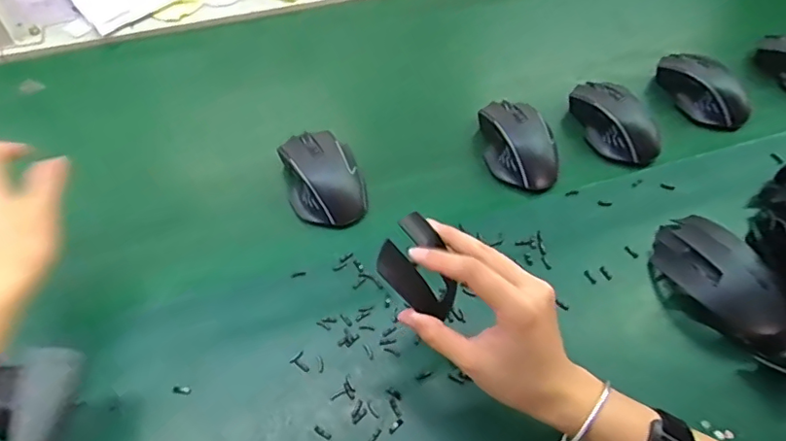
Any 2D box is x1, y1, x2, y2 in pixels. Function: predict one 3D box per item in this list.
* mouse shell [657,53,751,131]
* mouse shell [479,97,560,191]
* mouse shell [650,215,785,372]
[{"bbox_3d":[0.360,-0.155,0.634,0.056,0.039,0.117,-31,61,-21],"label":"mouse shell"},{"bbox_3d":[0.132,-0.086,0.576,0.068,0.034,0.106,-8,56,-7],"label":"mouse shell"},{"bbox_3d":[0.285,0.066,0.464,0.067,0.042,0.161,-20,58,-15],"label":"mouse shell"}]

